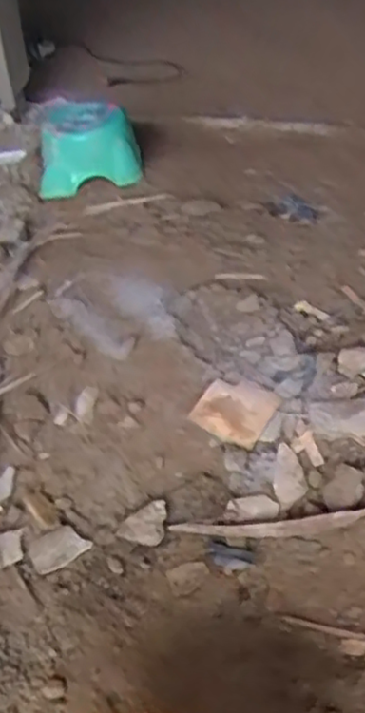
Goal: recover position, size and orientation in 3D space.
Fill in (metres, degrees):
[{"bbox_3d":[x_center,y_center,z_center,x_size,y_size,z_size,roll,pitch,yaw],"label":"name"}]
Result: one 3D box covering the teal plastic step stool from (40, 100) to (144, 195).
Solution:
[{"bbox_3d":[-0.206,-0.463,1.488,0.223,0.129,0.201,-9,41,-8],"label":"teal plastic step stool"}]

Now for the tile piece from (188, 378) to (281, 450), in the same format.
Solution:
[{"bbox_3d":[0.079,0.078,1.022,0.108,0.006,0.102,27,66,23],"label":"tile piece"}]

